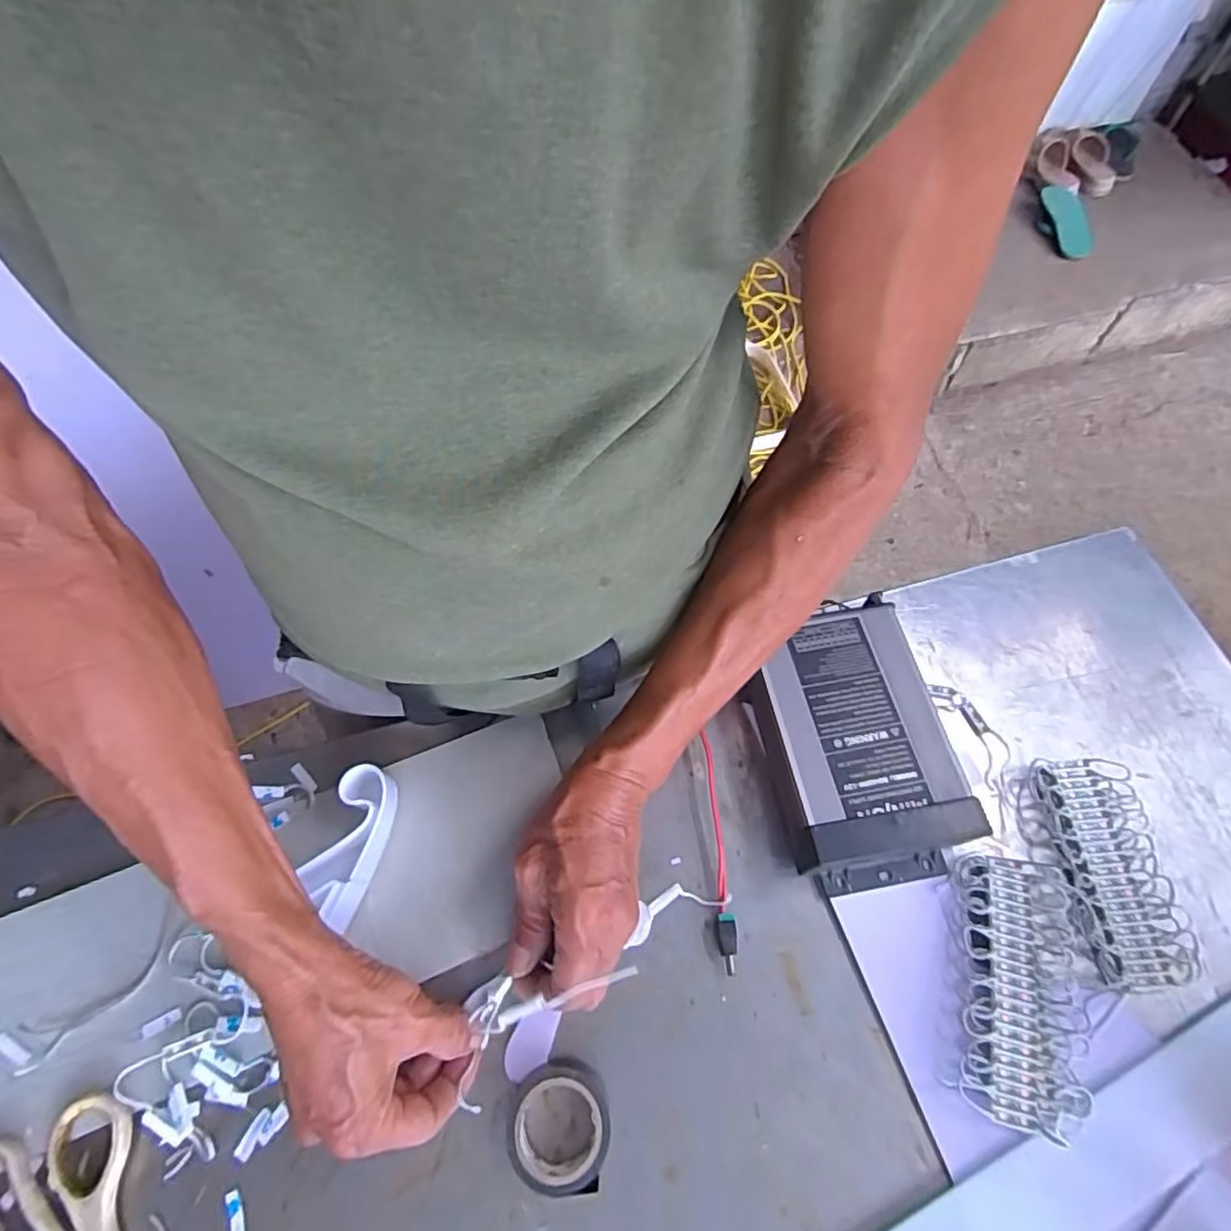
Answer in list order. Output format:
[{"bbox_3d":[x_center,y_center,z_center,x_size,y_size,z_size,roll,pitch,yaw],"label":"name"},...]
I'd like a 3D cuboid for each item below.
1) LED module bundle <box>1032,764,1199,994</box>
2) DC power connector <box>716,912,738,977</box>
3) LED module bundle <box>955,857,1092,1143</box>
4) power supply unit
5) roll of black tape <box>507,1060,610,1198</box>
[{"bbox_3d":[0.323,0.164,0.419,0.063,0.017,0.139,0,64,0],"label":"LED module bundle"},{"bbox_3d":[0.071,0.207,0.404,0.011,0.017,0.035,2,64,1],"label":"DC power connector"},{"bbox_3d":[0.246,0.224,0.389,0.066,0.013,0.143,12,65,6],"label":"LED module bundle"},{"bbox_3d":[0.159,0.086,0.439,0.113,0.053,0.183,-12,65,-6],"label":"power supply unit"},{"bbox_3d":[-0.032,0.289,0.361,0.056,0.020,0.058,0,64,0],"label":"roll of black tape"}]

